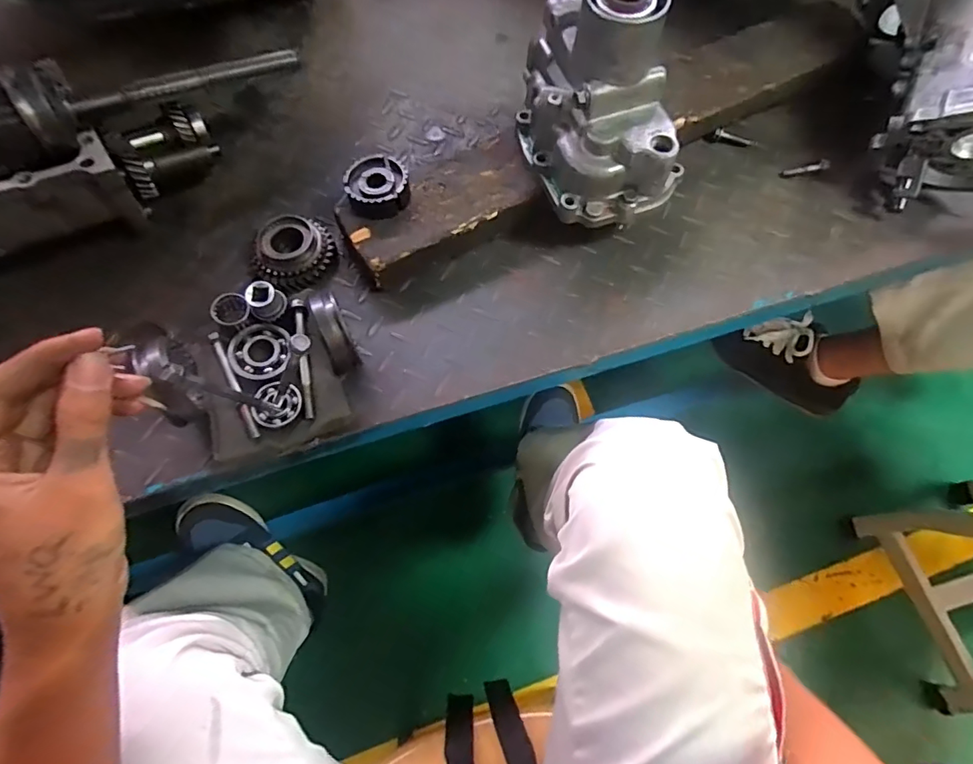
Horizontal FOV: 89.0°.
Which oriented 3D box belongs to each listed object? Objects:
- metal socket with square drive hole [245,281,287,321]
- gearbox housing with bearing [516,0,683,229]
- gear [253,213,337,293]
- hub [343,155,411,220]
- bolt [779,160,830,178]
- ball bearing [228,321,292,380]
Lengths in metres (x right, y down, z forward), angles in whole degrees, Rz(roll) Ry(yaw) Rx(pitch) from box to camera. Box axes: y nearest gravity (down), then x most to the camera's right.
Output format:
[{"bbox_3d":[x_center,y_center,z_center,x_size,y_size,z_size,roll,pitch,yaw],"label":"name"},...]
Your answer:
[{"bbox_3d":[-0.188,-0.070,0.424,0.027,0.026,0.024,-20,71,-9],"label":"metal socket with square drive hole"},{"bbox_3d":[0.102,-0.251,0.428,0.122,0.137,0.170,-20,71,-9],"label":"gearbox housing with bearing"},{"bbox_3d":[-0.188,-0.124,0.485,0.078,0.040,0.067,-29,72,-12],"label":"gear"},{"bbox_3d":[-0.103,-0.183,0.466,0.058,0.025,0.056,1,69,-2],"label":"hub"},{"bbox_3d":[0.355,-0.237,0.549,0.058,0.012,0.012,-7,68,-2],"label":"bolt"},{"bbox_3d":[-0.194,-0.026,0.425,0.050,0.014,0.048,1,69,-2],"label":"ball bearing"}]

